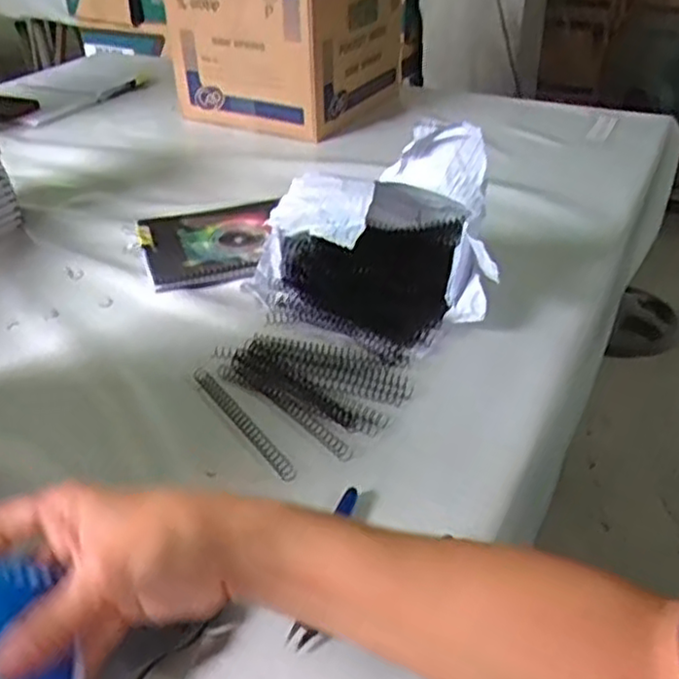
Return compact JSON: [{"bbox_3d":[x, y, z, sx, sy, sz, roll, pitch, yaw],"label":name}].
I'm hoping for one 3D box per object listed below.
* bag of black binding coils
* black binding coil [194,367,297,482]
[{"bbox_3d":[0.037,-0.098,0.683,0.199,0.167,0.184,-21,39,-26],"label":"bag of black binding coils"},{"bbox_3d":[-0.080,0.065,0.592,0.012,0.006,0.155,-23,40,-28],"label":"black binding coil"}]

